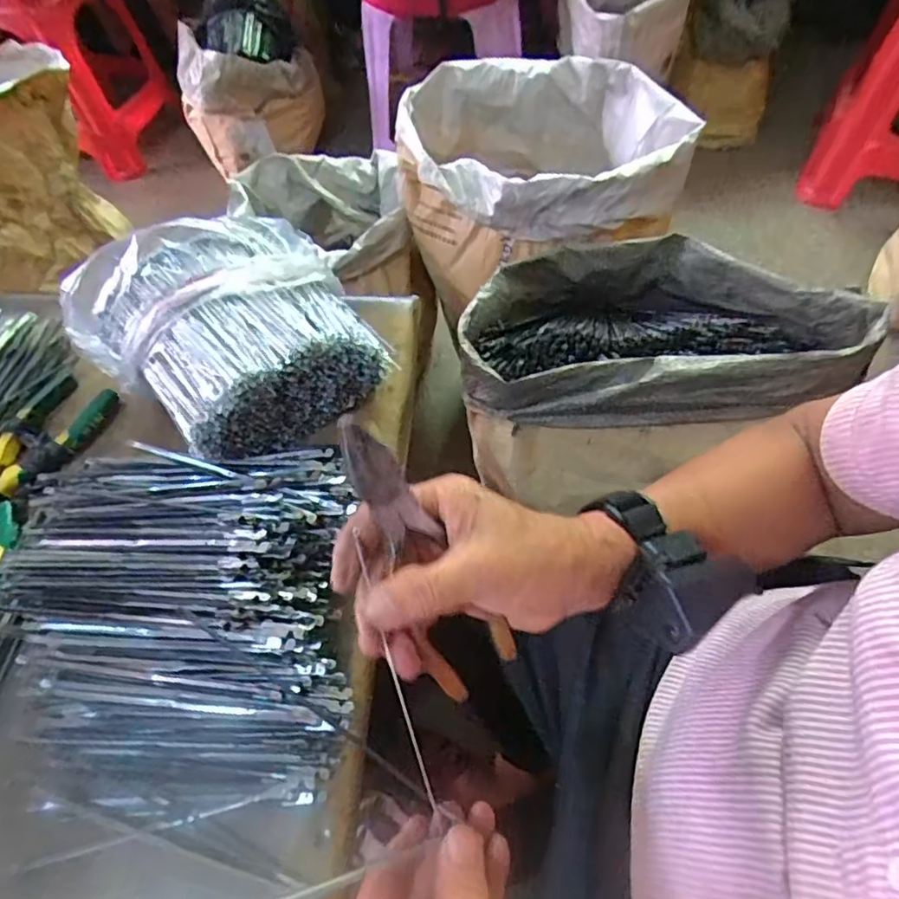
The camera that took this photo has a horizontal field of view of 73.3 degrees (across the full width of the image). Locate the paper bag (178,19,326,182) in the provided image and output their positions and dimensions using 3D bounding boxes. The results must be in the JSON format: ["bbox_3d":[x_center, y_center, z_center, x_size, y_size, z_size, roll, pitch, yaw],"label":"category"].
[{"bbox_3d":[-0.495,-0.894,1.535,0.240,0.309,0.316,29,66,19],"label":"paper bag"}]

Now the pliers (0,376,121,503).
[{"bbox_3d":[-0.351,0.003,0.506,0.068,0.021,0.149,20,63,15],"label":"pliers"}]

